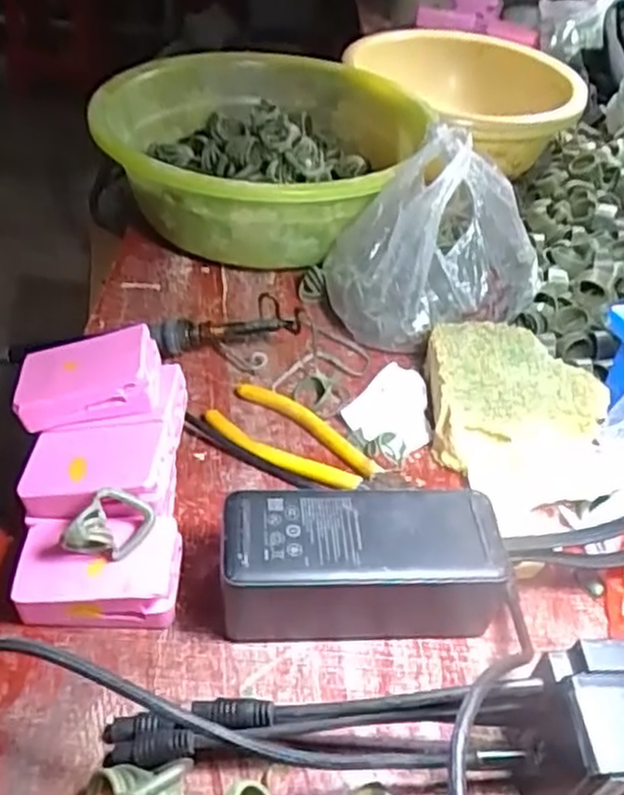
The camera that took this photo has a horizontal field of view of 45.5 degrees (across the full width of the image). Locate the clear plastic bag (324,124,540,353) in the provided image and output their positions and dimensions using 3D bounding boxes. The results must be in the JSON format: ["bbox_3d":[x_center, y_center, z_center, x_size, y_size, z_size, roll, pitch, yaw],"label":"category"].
[{"bbox_3d":[0.083,-0.112,0.504,0.132,0.109,0.121,-31,53,-34],"label":"clear plastic bag"}]

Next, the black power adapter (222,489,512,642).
[{"bbox_3d":[0.023,0.080,0.358,0.129,0.048,0.052,2,42,-5],"label":"black power adapter"}]

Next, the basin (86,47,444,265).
[{"bbox_3d":[-0.043,-0.191,0.593,0.224,0.099,0.252,12,42,8],"label":"basin"}]

